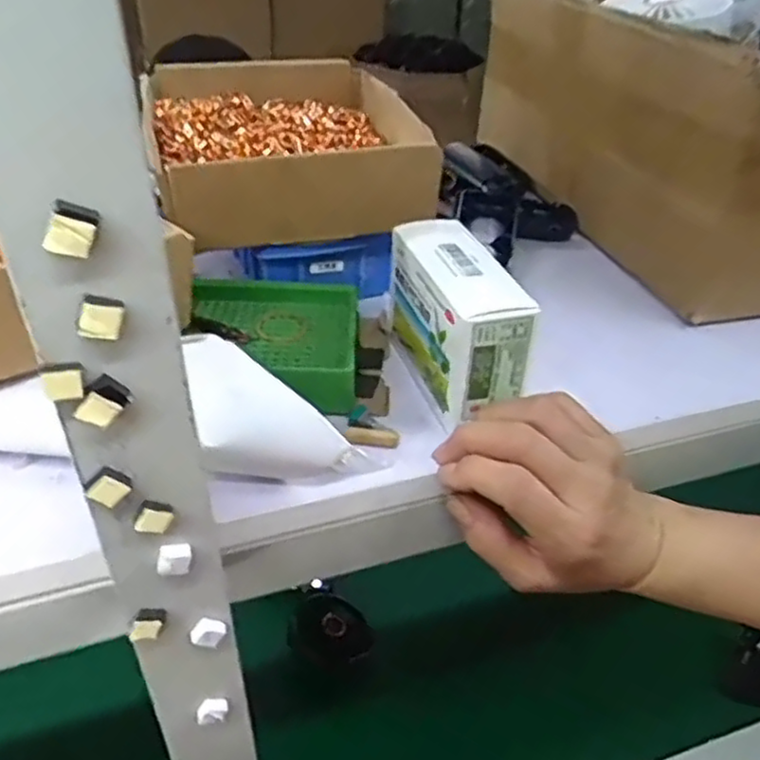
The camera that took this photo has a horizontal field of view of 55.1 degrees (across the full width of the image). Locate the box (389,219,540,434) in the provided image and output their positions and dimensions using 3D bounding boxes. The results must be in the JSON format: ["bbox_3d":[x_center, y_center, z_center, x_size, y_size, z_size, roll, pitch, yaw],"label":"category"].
[{"bbox_3d":[0.043,-0.034,0.388,0.047,0.070,0.098,-9,40,-14],"label":"box"}]

